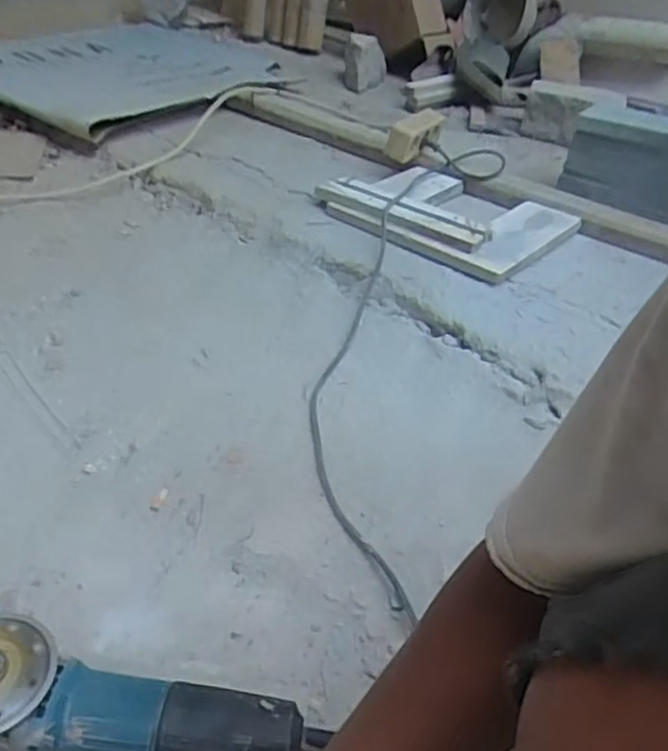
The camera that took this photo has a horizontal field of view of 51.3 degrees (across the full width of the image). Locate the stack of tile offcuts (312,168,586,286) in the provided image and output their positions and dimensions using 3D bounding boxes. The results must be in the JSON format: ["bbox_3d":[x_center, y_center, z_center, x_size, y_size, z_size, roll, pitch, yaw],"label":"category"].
[{"bbox_3d":[0.163,-0.266,1.090,0.373,0.035,0.239,30,43,29],"label":"stack of tile offcuts"}]

